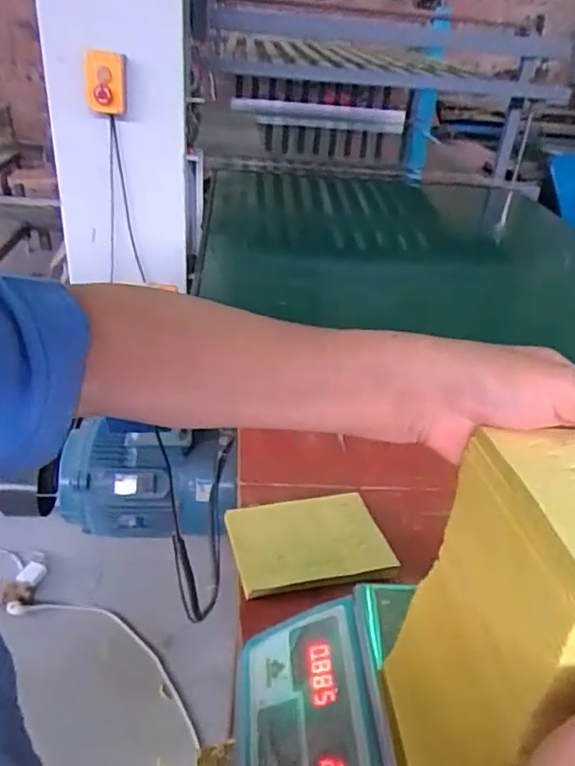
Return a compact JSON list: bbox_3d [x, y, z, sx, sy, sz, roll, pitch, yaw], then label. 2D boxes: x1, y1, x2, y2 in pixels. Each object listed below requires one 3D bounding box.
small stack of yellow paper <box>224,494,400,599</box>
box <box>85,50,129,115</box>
[{"bbox_3d":[0.023,0.170,0.649,0.159,0.015,0.127,-4,33,-15],"label":"small stack of yellow paper"},{"bbox_3d":[-0.371,-0.614,1.240,0.079,0.112,0.071,-4,33,-15],"label":"box"}]

